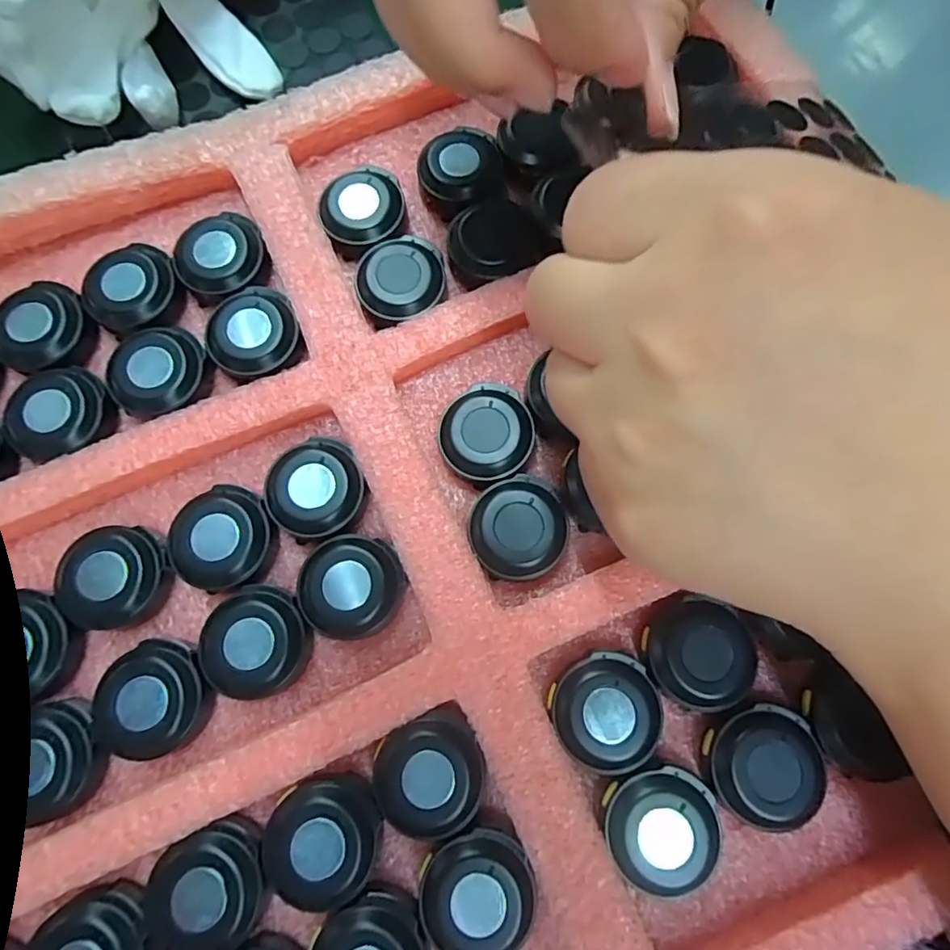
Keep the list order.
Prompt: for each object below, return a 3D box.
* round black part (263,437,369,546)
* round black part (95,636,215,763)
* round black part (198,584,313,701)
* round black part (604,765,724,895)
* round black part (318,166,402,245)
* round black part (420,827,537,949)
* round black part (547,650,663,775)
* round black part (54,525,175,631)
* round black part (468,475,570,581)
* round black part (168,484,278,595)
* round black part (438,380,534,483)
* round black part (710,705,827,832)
[{"bbox_3d":[-0.048,0.005,0.176,0.029,0.011,0.029,0,76,1],"label":"round black part"},{"bbox_3d":[-0.088,0.062,0.160,0.028,0.011,0.030,0,76,1],"label":"round black part"},{"bbox_3d":[-0.062,0.047,0.164,0.027,0.011,0.030,16,77,5],"label":"round black part"},{"bbox_3d":[0.048,0.092,0.150,0.028,0.010,0.027,0,76,1],"label":"round black part"},{"bbox_3d":[-0.038,-0.091,0.199,0.028,0.012,0.027,0,75,1],"label":"round black part"},{"bbox_3d":[0.000,0.106,0.146,0.029,0.010,0.028,0,76,1],"label":"round black part"},{"bbox_3d":[0.036,0.065,0.158,0.029,0.010,0.029,0,76,1],"label":"round black part"},{"bbox_3d":[-0.104,0.030,0.168,0.027,0.012,0.029,0,75,1],"label":"round black part"},{"bbox_3d":[0.013,0.016,0.172,0.028,0.011,0.029,0,76,1],"label":"round black part"},{"bbox_3d":[-0.074,0.019,0.171,0.028,0.011,0.029,0,76,1],"label":"round black part"},{"bbox_3d":[0.003,-0.013,0.180,0.028,0.011,0.029,0,76,1],"label":"round black part"},{"bbox_3d":[0.077,0.077,0.154,0.029,0.011,0.027,0,76,1],"label":"round black part"}]

